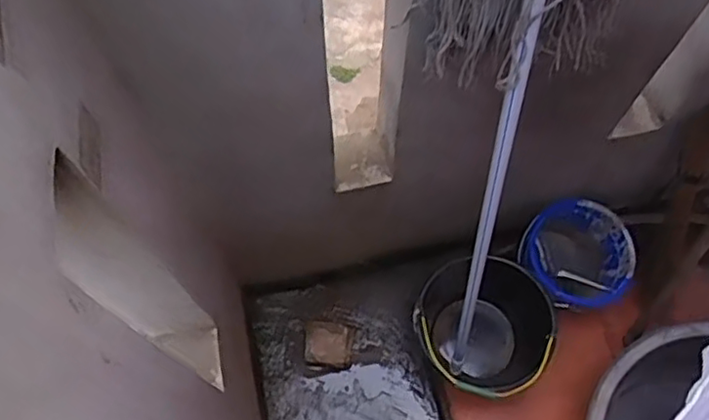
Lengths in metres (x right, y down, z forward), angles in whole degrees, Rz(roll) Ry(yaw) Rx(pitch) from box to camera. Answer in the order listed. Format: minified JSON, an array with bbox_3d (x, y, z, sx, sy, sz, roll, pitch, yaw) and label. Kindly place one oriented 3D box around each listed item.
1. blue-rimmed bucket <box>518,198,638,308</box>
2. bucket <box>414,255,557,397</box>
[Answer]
[{"bbox_3d":[0.497,0.123,1.472,0.204,0.212,0.219,0,67,0],"label":"blue-rimmed bucket"},{"bbox_3d":[0.270,0.268,1.428,0.275,0.248,0.283,0,67,0],"label":"bucket"}]

